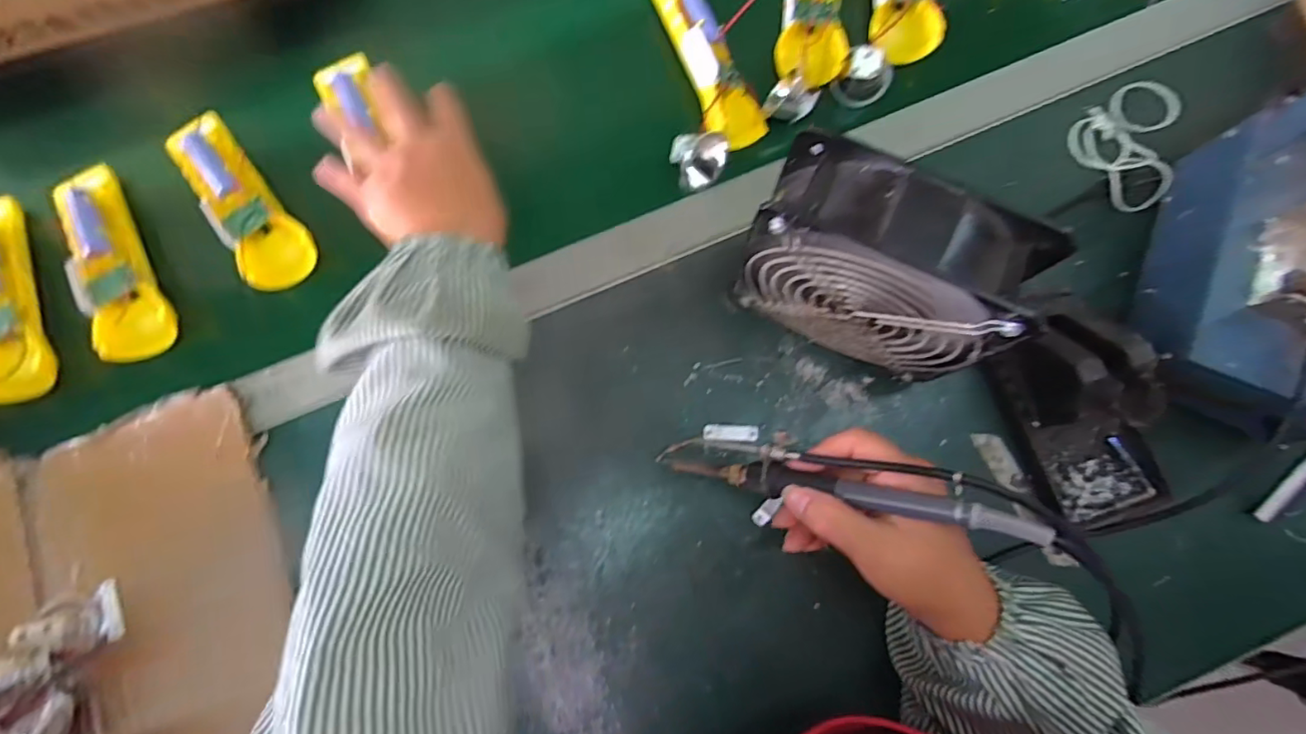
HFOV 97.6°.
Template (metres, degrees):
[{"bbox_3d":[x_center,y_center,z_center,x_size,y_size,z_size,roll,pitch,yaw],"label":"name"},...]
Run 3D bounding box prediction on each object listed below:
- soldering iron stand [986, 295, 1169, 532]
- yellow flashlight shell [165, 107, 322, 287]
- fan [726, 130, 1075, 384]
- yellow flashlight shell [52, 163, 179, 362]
[{"bbox_3d":[0.284,0.024,0.367,0.082,0.069,0.148,-18,78,-3],"label":"soldering iron stand"},{"bbox_3d":[-0.320,-0.128,0.439,0.053,0.022,0.159,-41,80,-7],"label":"yellow flashlight shell"},{"bbox_3d":[0.130,-0.053,0.345,0.141,0.148,0.058,25,79,6],"label":"fan"},{"bbox_3d":[-0.409,-0.082,0.429,0.048,0.024,0.166,-31,79,-5],"label":"yellow flashlight shell"}]

